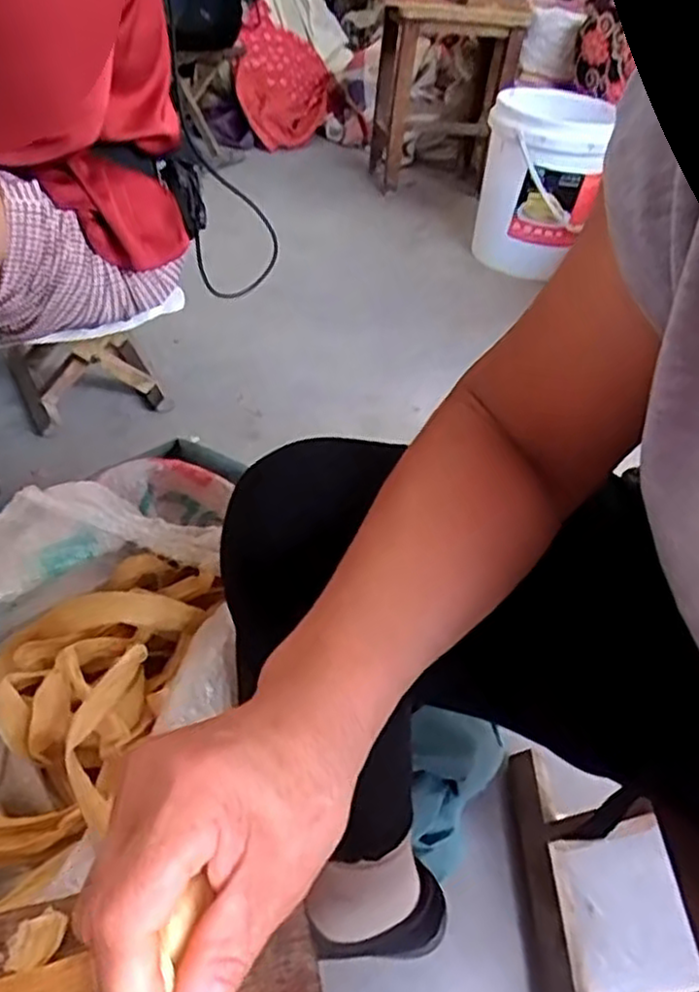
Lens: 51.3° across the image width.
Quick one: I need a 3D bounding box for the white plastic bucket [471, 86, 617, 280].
[{"bbox_3d":[0.415,-0.696,1.620,0.238,0.326,0.293,14,41,7],"label":"white plastic bucket"}]

